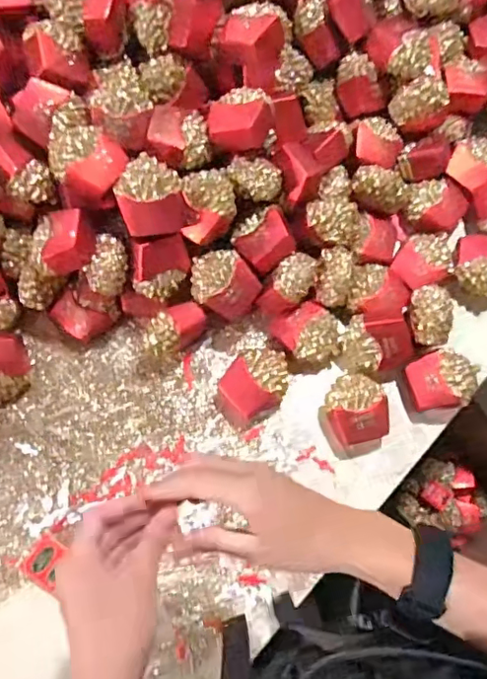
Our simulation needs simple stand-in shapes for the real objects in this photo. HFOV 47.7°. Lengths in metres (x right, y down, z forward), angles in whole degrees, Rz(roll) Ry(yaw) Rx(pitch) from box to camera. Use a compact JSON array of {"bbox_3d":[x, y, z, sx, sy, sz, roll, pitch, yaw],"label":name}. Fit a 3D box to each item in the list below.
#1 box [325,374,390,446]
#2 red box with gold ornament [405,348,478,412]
[{"bbox_3d":[0.133,0.083,0.653,0.067,0.041,0.077,-11,73,-3],"label":"box"},{"bbox_3d":[0.237,0.048,0.660,0.080,0.045,0.067,-6,73,-2],"label":"red box with gold ornament"}]

